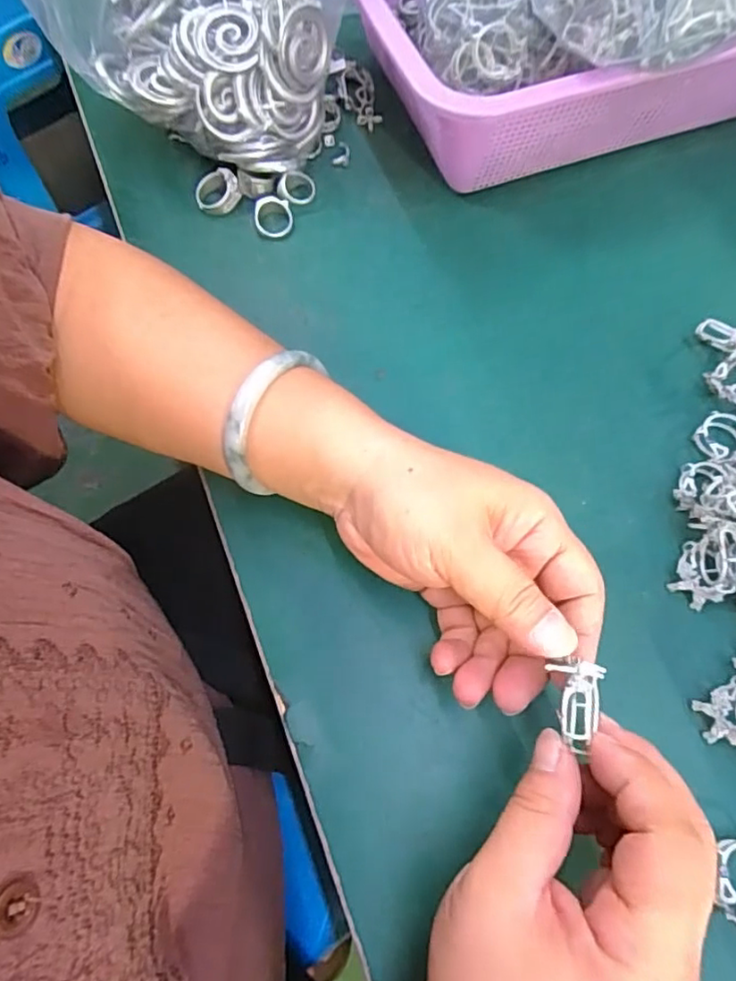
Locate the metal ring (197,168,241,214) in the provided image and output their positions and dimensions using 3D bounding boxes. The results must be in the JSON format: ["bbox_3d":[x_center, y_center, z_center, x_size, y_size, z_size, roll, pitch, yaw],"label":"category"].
[{"bbox_3d":[-0.095,-0.187,0.369,0.028,0.010,0.025,-8,101,9],"label":"metal ring"}]

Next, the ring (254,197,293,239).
[{"bbox_3d":[-0.059,-0.169,0.365,0.024,0.006,0.027,-3,90,-10],"label":"ring"}]

